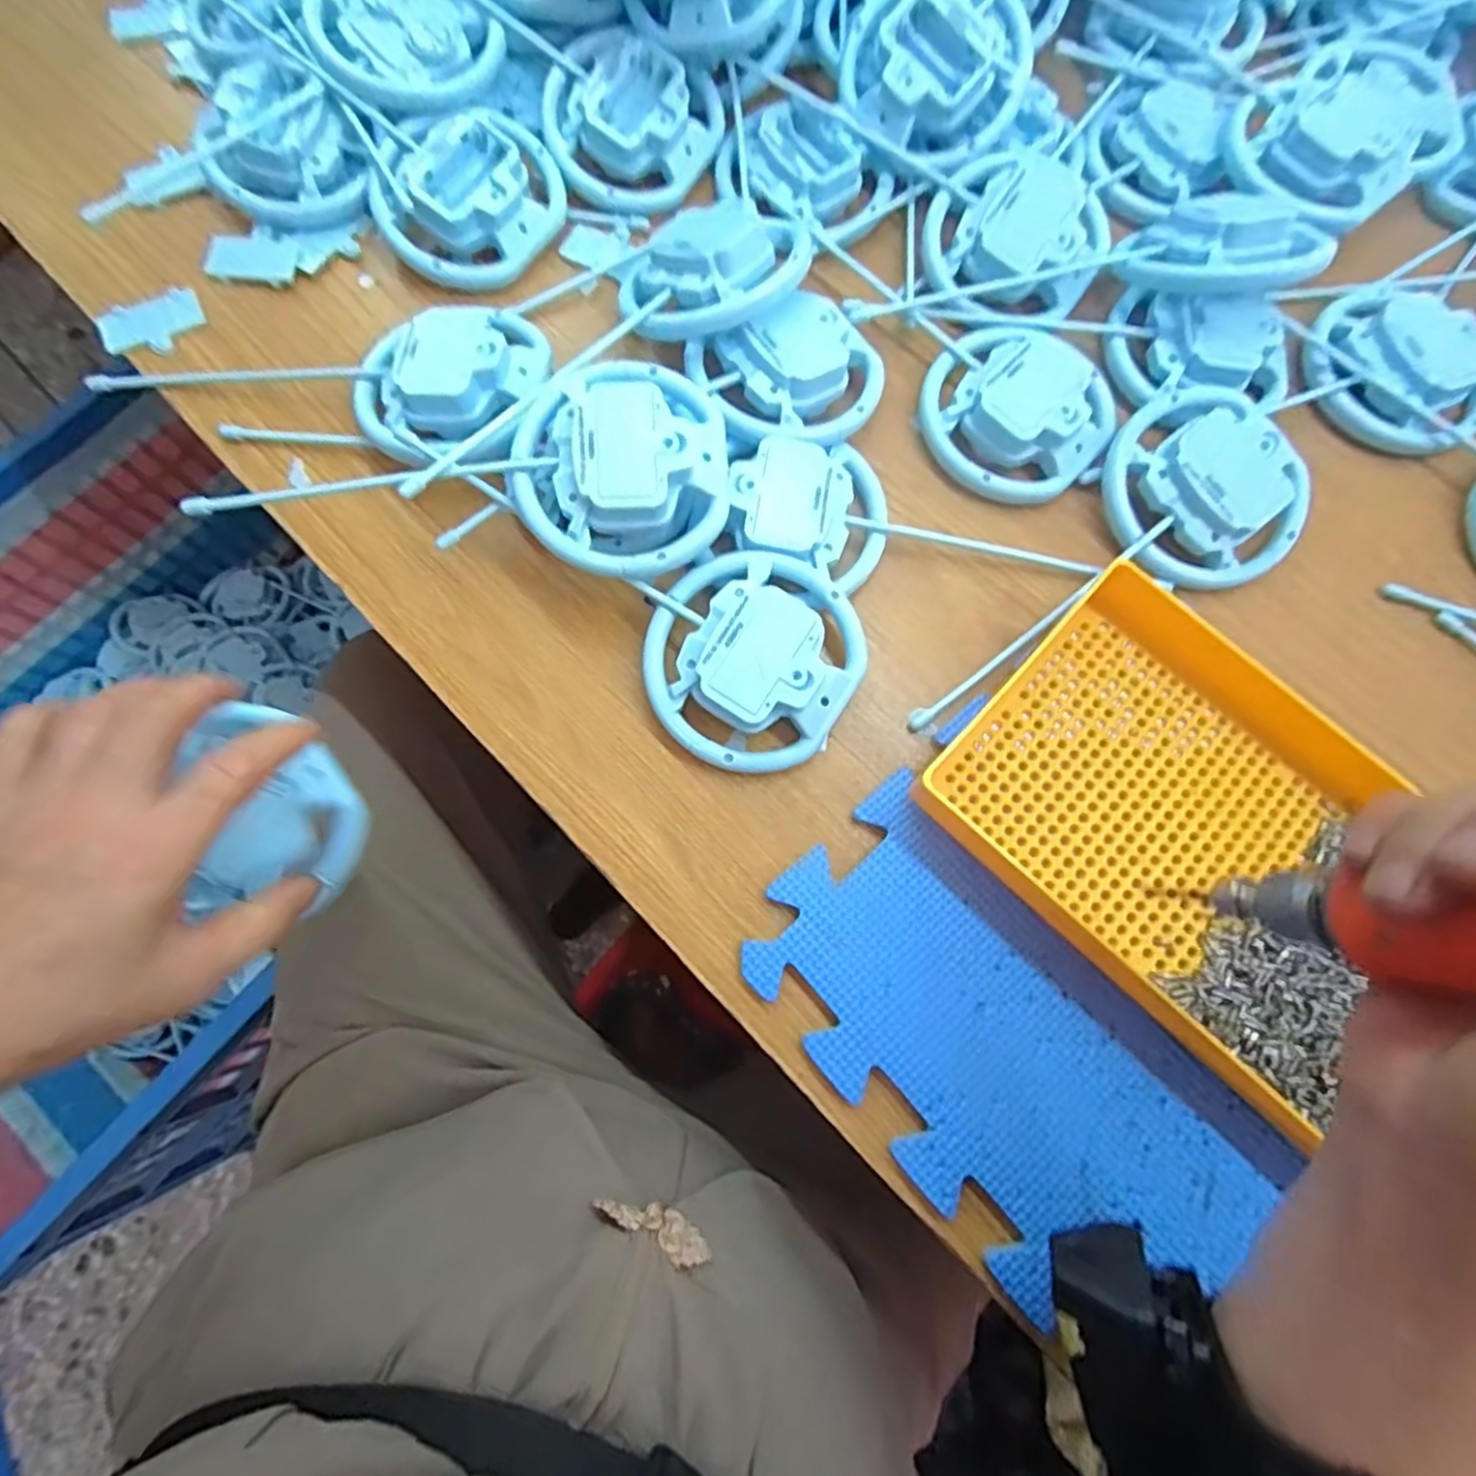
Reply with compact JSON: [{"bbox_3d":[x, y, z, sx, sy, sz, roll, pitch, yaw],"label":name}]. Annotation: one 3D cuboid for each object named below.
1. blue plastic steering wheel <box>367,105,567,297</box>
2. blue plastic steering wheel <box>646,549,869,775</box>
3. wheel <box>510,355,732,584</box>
[{"bbox_3d":[-0.150,-0.305,0.395,0.101,0.032,0.090,-23,77,-5],"label":"blue plastic steering wheel"},{"bbox_3d":[0.007,-0.040,0.335,0.098,0.035,0.105,0,76,0],"label":"blue plastic steering wheel"},{"bbox_3d":[-0.055,-0.128,0.335,0.099,0.043,0.109,-3,76,-1],"label":"wheel"}]

